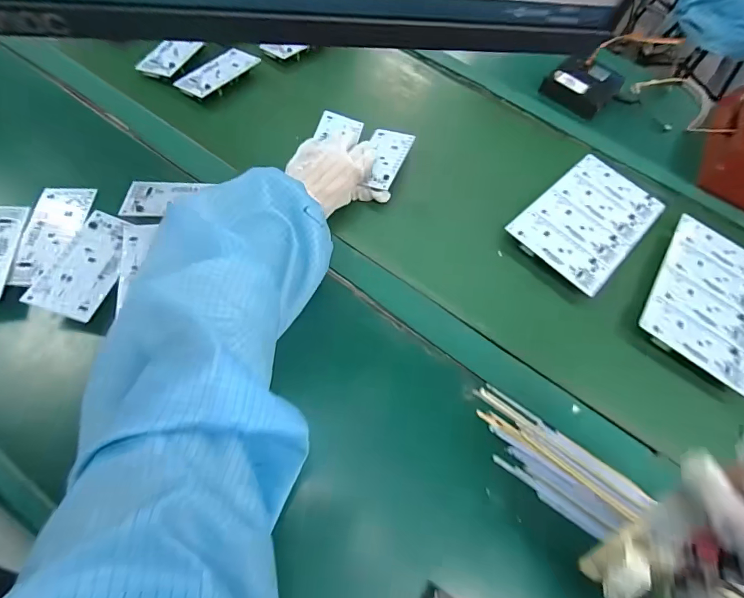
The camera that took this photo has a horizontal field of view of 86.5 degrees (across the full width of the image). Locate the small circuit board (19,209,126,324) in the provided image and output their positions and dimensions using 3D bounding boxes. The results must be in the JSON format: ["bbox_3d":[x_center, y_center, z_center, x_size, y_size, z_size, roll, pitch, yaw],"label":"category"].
[{"bbox_3d":[-0.273,-0.035,0.384,0.056,0.007,0.112,21,56,-12],"label":"small circuit board"}]

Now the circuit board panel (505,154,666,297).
[{"bbox_3d":[0.281,-0.104,0.508,0.127,0.019,0.214,42,68,18],"label":"circuit board panel"}]

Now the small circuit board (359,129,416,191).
[{"bbox_3d":[0.017,-0.185,0.509,0.052,0.008,0.108,17,59,7],"label":"small circuit board"}]

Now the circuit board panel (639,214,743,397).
[{"bbox_3d":[0.407,-0.006,0.472,0.126,0.016,0.211,32,65,14],"label":"circuit board panel"}]

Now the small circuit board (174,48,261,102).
[{"bbox_3d":[-0.213,-0.316,0.553,0.056,0.013,0.115,37,61,10],"label":"small circuit board"}]

